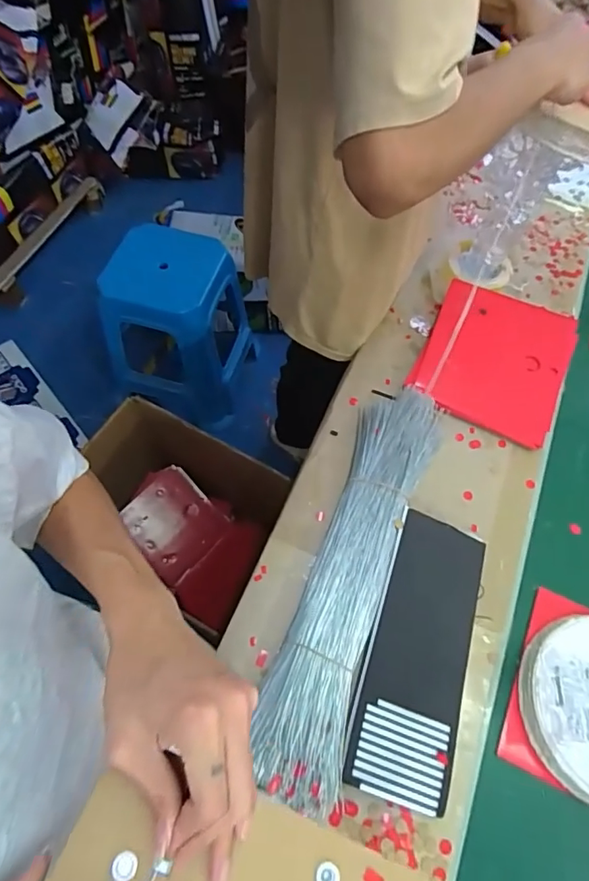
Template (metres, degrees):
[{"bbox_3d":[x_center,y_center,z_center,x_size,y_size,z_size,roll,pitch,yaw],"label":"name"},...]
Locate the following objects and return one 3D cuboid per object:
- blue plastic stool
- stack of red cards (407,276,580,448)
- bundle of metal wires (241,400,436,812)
[{"bbox_3d":[-0.333,-0.319,1.494,0.323,0.457,0.352,11,60,3],"label":"blue plastic stool"},{"bbox_3d":[0.329,-0.136,0.825,0.231,0.033,0.240,23,75,5],"label":"stack of red cards"},{"bbox_3d":[0.087,0.147,0.683,0.113,0.043,0.522,20,61,8],"label":"bundle of metal wires"}]

